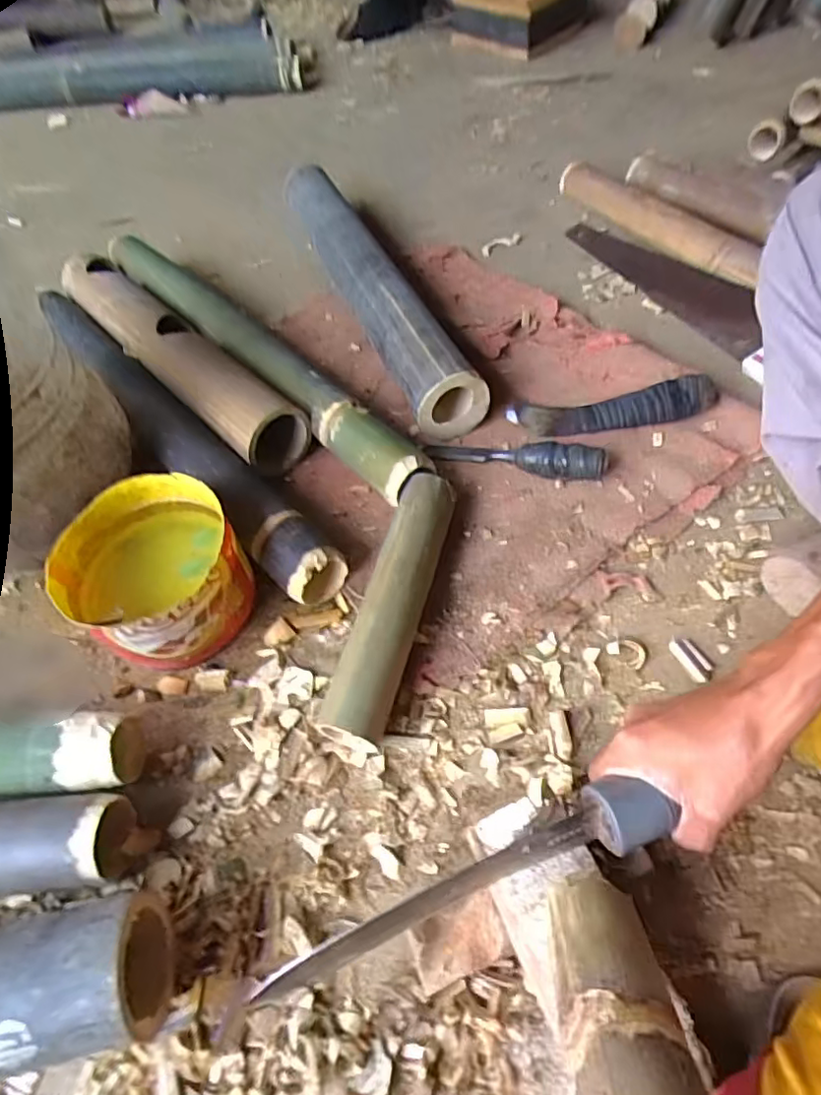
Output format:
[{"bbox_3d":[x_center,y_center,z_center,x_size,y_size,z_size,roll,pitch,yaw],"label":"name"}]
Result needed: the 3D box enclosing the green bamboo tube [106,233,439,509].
[{"bbox_3d":[-0.206,-0.248,0.741,0.054,0.061,0.638,-37,60,-20],"label":"green bamboo tube"}]

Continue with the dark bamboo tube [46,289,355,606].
[{"bbox_3d":[-0.290,-0.148,0.679,0.073,0.068,0.622,-39,61,-21],"label":"dark bamboo tube"}]

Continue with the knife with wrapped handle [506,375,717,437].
[{"bbox_3d":[0.219,-0.152,0.656,0.214,0.033,0.044,-6,55,16],"label":"knife with wrapped handle"}]

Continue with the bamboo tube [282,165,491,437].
[{"bbox_3d":[-0.060,-0.370,0.801,0.085,0.085,0.602,-20,57,-9],"label":"bamboo tube"}]

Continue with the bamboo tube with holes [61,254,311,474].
[{"bbox_3d":[-0.303,-0.252,0.742,0.081,0.073,0.499,-39,61,-20],"label":"bamboo tube with holes"}]

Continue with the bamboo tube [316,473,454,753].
[{"bbox_3d":[-0.015,0.047,0.528,0.064,0.057,0.254,11,58,12],"label":"bamboo tube"}]

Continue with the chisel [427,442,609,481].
[{"bbox_3d":[0.107,-0.101,0.623,0.192,0.038,0.028,14,58,14],"label":"chisel"}]

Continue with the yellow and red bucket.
[{"bbox_3d":[-0.230,0.024,0.544,0.148,0.094,0.155,-2,56,3],"label":"yellow and red bucket"}]

